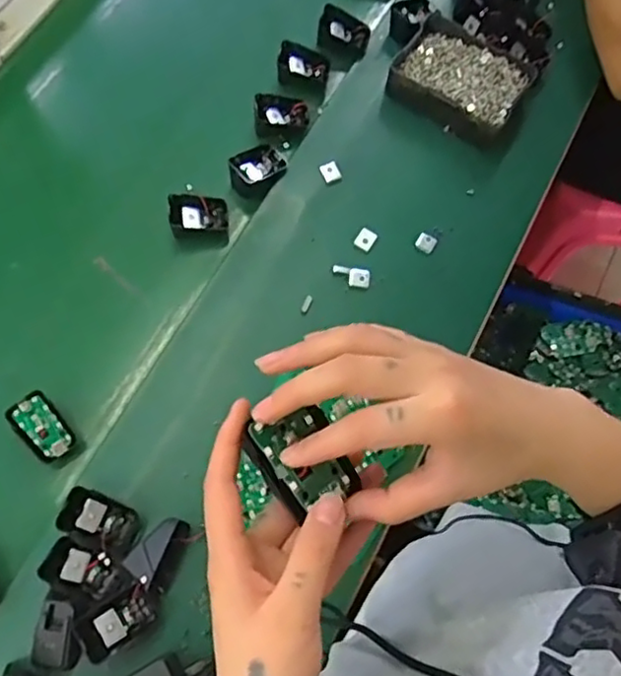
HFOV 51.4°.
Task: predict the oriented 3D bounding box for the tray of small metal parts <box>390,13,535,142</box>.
[{"bbox_3d":[0.193,-0.332,0.825,0.160,0.035,0.134,31,71,10],"label":"tray of small metal parts"}]

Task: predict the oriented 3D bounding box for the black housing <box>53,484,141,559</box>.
[{"bbox_3d":[-0.204,0.176,0.624,0.073,0.022,0.044,32,68,-18],"label":"black housing"}]

